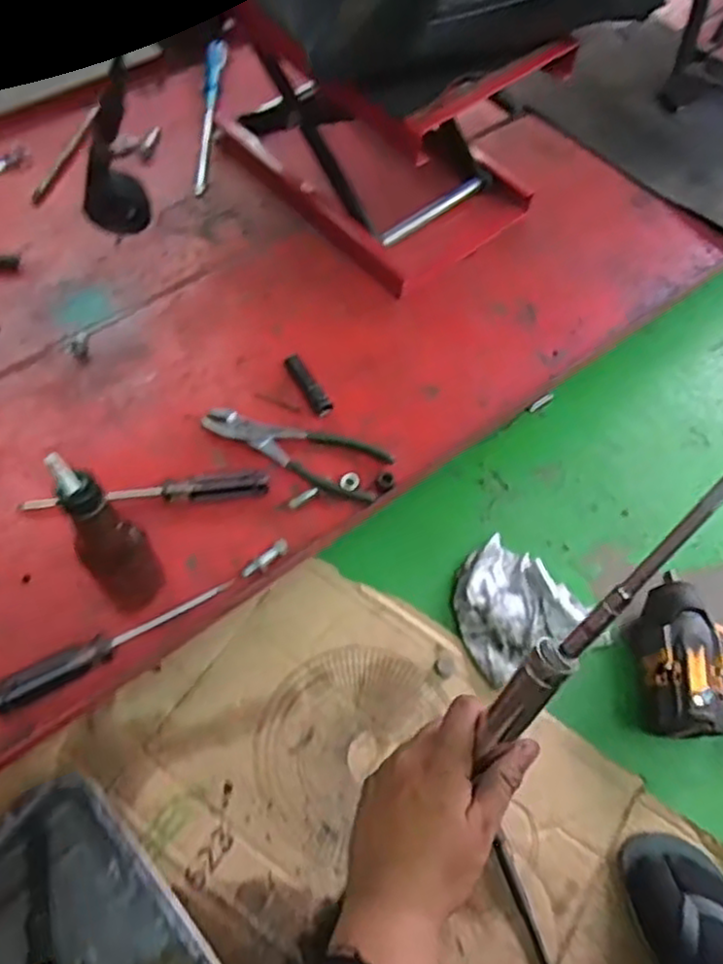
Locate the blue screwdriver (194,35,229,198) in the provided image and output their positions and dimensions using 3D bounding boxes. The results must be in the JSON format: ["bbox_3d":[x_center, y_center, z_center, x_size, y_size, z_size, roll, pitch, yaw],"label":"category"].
[{"bbox_3d":[-0.204,-0.496,0.952,0.032,0.036,0.277,1,61,-3],"label":"blue screwdriver"}]

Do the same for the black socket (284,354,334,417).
[{"bbox_3d":[-0.057,-0.103,0.764,0.021,0.025,0.075,-28,66,-18],"label":"black socket"}]

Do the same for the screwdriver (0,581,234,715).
[{"bbox_3d":[-0.216,0.138,0.622,0.211,0.023,0.030,-25,66,-16],"label":"screwdriver"}]

